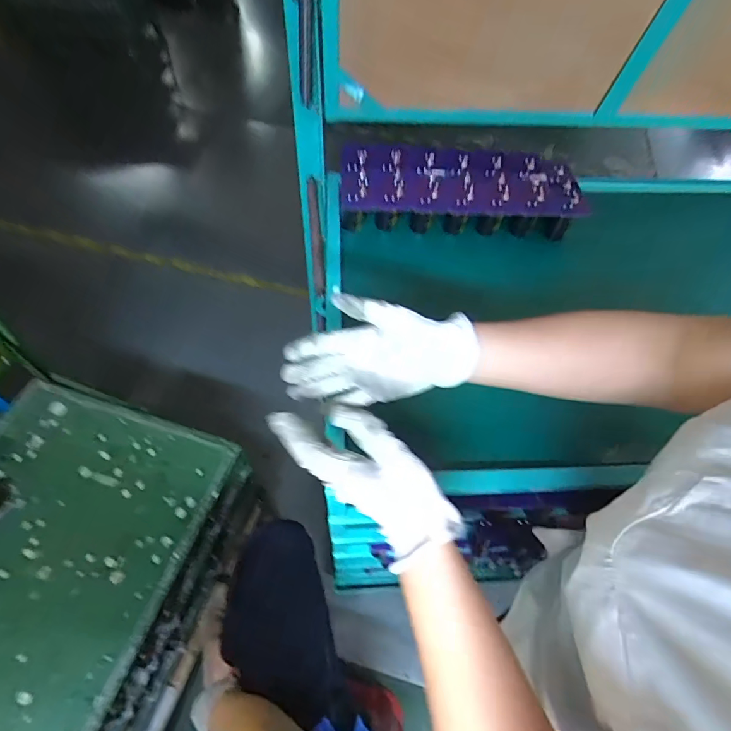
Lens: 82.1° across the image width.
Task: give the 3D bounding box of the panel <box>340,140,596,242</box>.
[{"bbox_3d":[0.153,-0.278,0.667,0.386,0.060,0.146,1,57,-3],"label":"panel"}]

